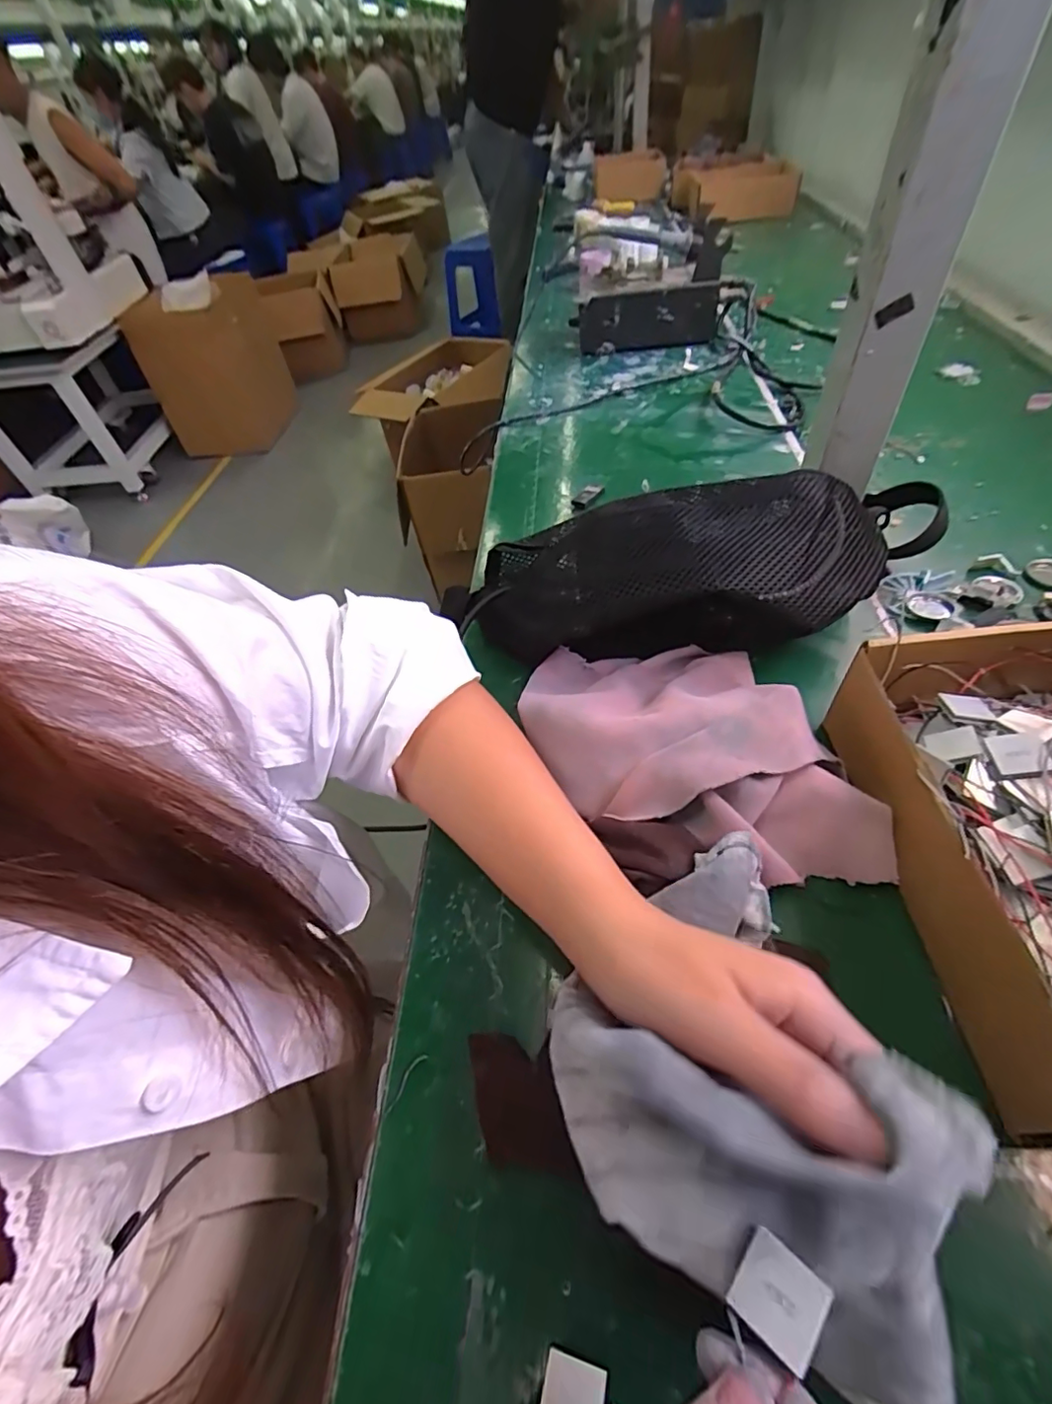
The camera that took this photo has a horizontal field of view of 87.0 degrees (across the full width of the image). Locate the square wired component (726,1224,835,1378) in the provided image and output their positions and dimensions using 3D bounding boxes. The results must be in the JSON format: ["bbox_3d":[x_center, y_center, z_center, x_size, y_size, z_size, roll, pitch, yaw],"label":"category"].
[{"bbox_3d":[0.066,0.156,0.145,0.020,0.006,0.022,30,59,28],"label":"square wired component"}]

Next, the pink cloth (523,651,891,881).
[{"bbox_3d":[0.083,0.019,0.309,0.169,0.044,0.163,-6,49,2],"label":"pink cloth"}]

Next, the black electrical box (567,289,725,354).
[{"bbox_3d":[0.159,-0.508,0.739,0.182,0.062,0.038,4,50,10],"label":"black electrical box"}]

